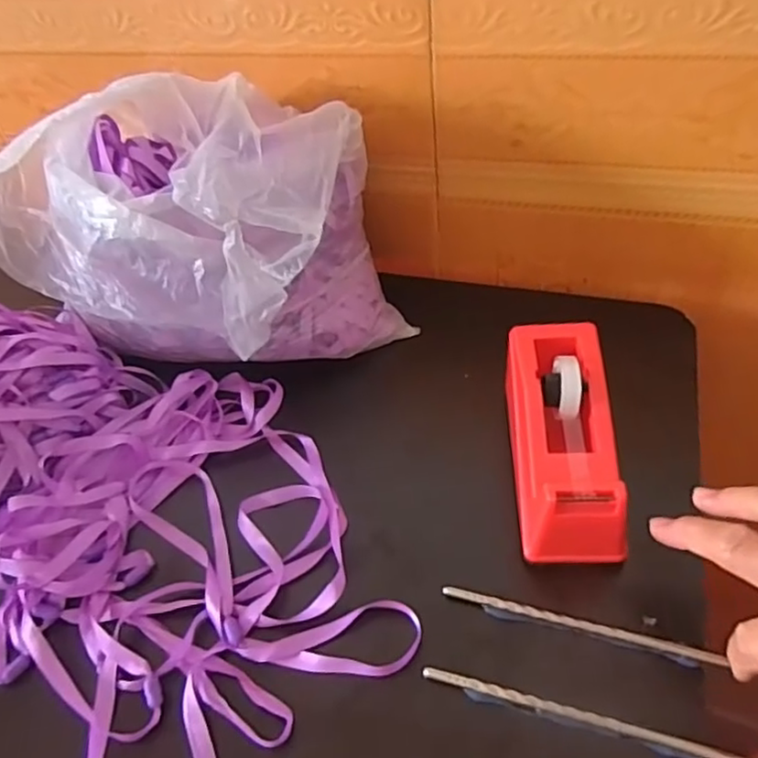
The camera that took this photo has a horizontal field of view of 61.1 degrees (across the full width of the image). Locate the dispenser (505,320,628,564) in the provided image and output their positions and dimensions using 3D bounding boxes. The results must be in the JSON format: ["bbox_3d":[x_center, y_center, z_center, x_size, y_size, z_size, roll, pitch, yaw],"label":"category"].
[{"bbox_3d":[0.118,0.037,0.416,0.062,0.068,0.156,-2,50,4],"label":"dispenser"}]

